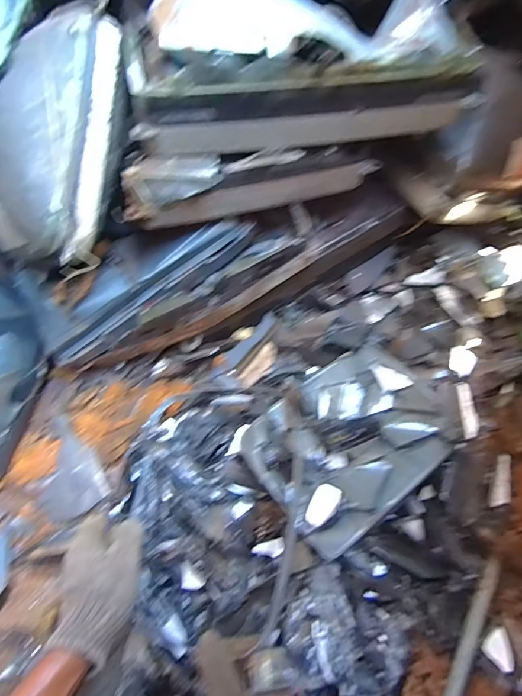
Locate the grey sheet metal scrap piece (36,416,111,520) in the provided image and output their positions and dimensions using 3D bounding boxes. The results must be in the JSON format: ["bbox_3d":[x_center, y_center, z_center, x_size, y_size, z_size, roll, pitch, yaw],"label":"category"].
[{"bbox_3d":[-0.322,0.195,0.647,0.095,0.029,0.163,-36,62,-21],"label":"grey sheet metal scrap piece"}]

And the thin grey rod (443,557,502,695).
[{"bbox_3d":[0.238,0.361,0.464,0.017,0.010,0.240,29,61,19],"label":"thin grey rod"}]

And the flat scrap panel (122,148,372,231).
[{"bbox_3d":[-0.009,-0.231,0.564,0.368,0.091,0.050,-11,56,-7],"label":"flat scrap panel"}]

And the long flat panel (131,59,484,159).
[{"bbox_3d":[0.069,-0.305,0.518,0.447,0.082,0.029,-10,56,-6],"label":"long flat panel"}]

